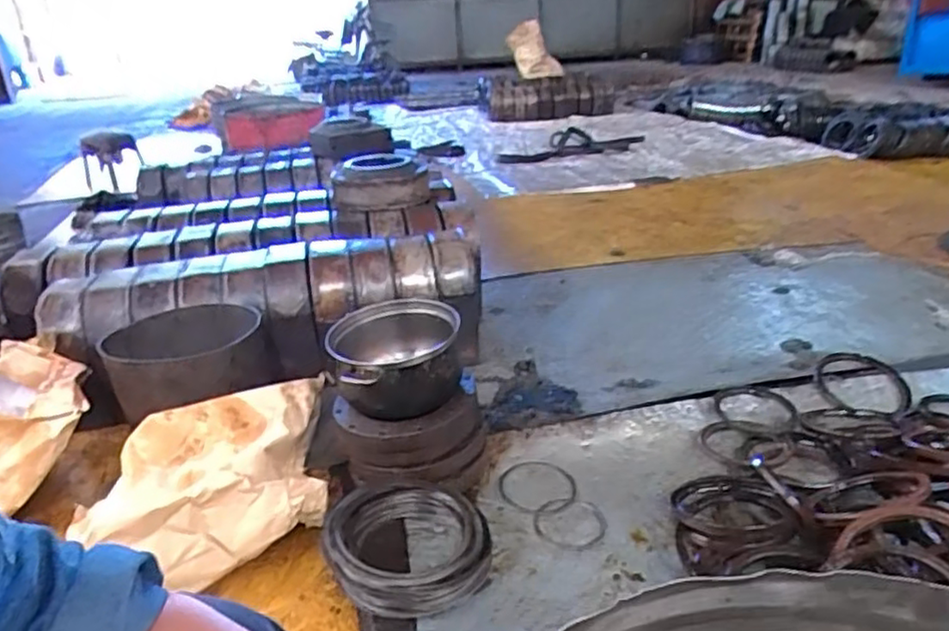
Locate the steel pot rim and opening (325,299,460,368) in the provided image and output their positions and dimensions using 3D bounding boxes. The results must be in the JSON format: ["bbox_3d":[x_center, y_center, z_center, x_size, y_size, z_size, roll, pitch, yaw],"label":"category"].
[{"bbox_3d":[-0.142,0.031,1.133,0.234,0.061,0.241,-5,25,-2],"label":"steel pot rim and opening"}]

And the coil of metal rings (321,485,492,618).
[{"bbox_3d":[-0.095,0.331,0.953,0.235,0.077,0.216,2,25,-1],"label":"coil of metal rings"}]

